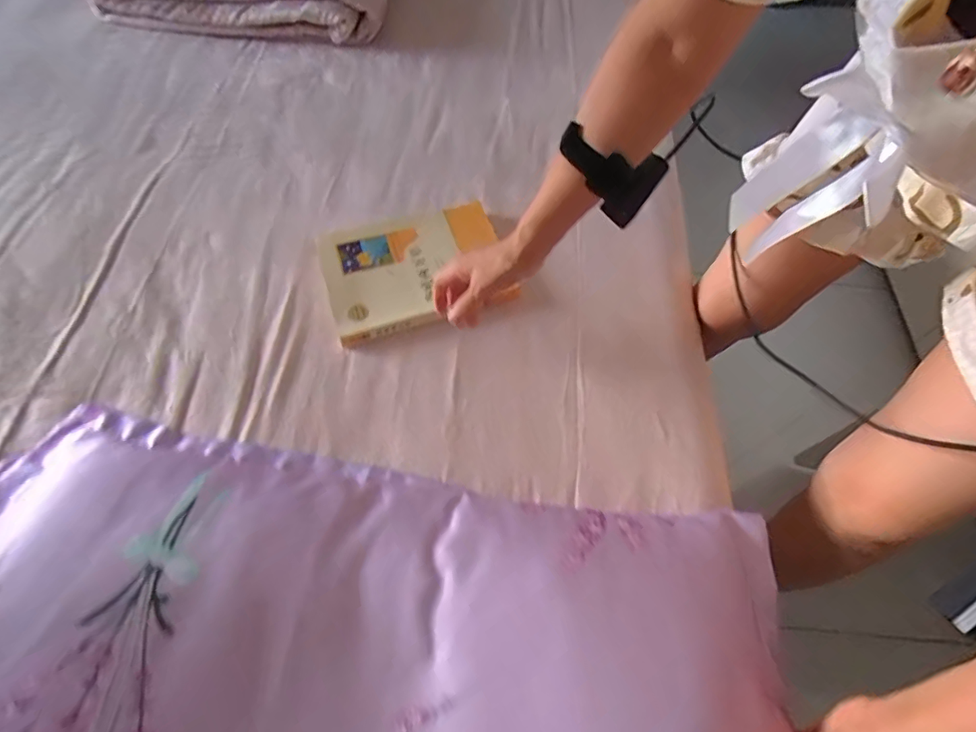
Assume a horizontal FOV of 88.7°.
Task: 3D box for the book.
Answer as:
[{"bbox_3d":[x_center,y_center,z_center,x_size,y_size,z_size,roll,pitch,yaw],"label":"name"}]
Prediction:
[{"bbox_3d":[-0.099,-0.135,0.656,0.226,0.020,0.177,-16,62,-10],"label":"book"}]

